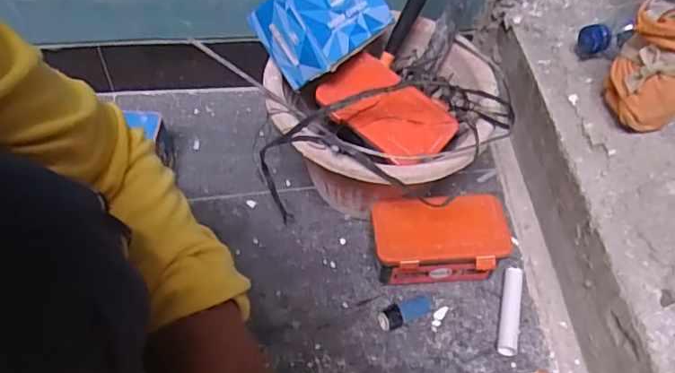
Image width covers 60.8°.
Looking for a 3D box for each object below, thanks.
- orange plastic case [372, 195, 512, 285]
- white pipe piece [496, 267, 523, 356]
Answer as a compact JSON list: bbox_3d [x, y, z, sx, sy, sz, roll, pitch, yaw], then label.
[{"bbox_3d":[0.111,0.064,0.641,0.143,0.074,0.079,-2,51,-2],"label":"orange plastic case"},{"bbox_3d":[0.187,0.133,0.622,0.020,0.015,0.098,11,51,9],"label":"white pipe piece"}]

